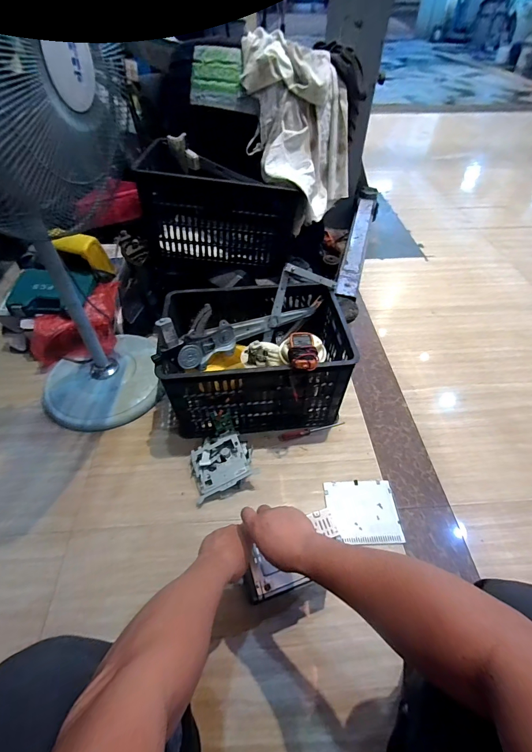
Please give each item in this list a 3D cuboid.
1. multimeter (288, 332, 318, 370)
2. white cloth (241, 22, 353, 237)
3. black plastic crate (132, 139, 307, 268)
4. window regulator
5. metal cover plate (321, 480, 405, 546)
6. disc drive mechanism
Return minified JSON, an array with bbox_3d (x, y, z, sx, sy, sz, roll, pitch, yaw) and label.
[{"bbox_3d":[0.091,-0.061,0.818,0.070,0.042,0.131,-3,37,8],"label":"multimeter"},{"bbox_3d":[0.083,-0.730,1.016,0.286,0.401,0.308,26,54,20],"label":"white cloth"},{"bbox_3d":[-0.140,-0.574,1.121,0.497,0.296,0.267,2,50,2],"label":"black plastic crate"},{"bbox_3d":[-0.030,-0.166,0.915,0.506,0.182,0.057,-28,55,-22],"label":"window regulator"},{"bbox_3d":[0.246,0.343,0.845,0.174,0.015,0.153,-2,47,-2],"label":"metal cover plate"},{"bbox_3d":[-0.116,0.233,0.891,0.173,0.065,0.152,-17,49,-15],"label":"disc drive mechanism"}]

